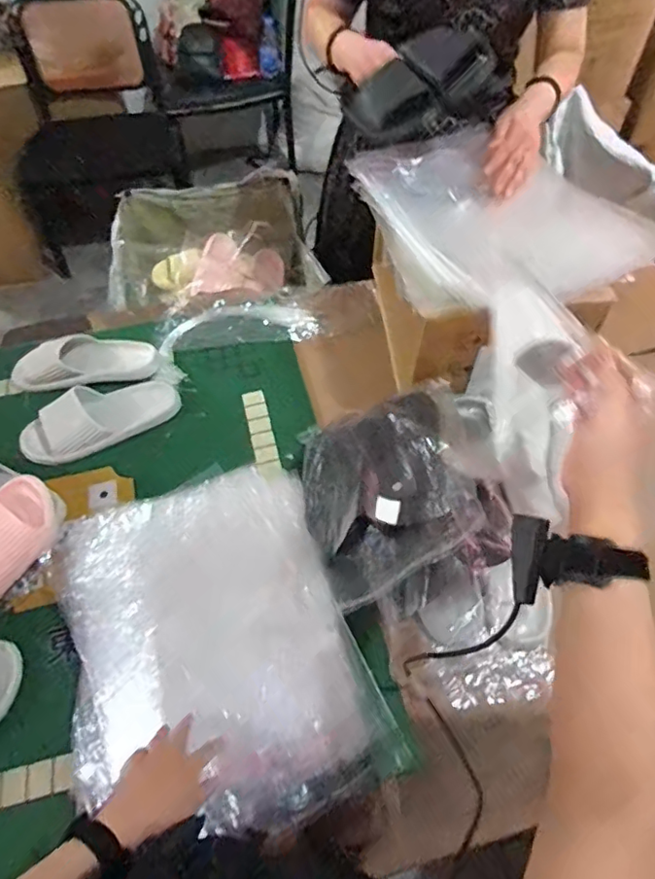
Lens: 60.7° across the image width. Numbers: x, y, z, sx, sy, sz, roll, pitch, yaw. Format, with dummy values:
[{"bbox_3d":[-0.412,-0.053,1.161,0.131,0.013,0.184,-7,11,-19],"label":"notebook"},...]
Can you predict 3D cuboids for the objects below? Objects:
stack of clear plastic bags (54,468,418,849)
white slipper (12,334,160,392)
[{"bbox_3d":[-0.155,0.254,0.730,0.347,0.049,0.443,-18,58,-12],"label":"stack of clear plastic bags"},{"bbox_3d":[-0.448,-0.142,1.037,0.259,0.050,0.094,-5,56,-3],"label":"white slipper"}]

